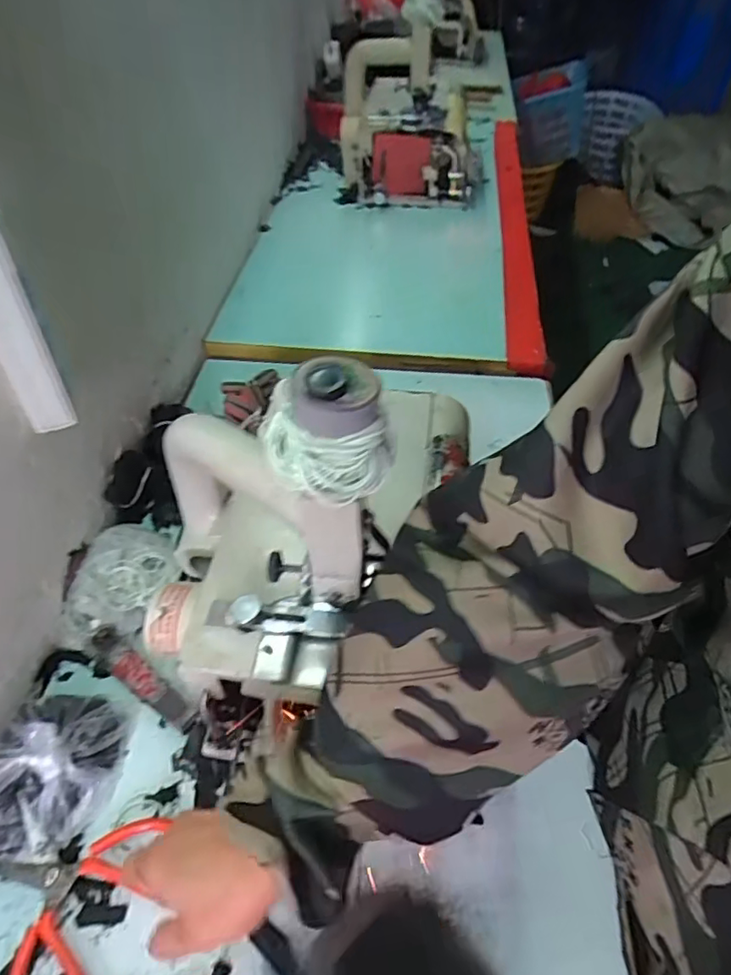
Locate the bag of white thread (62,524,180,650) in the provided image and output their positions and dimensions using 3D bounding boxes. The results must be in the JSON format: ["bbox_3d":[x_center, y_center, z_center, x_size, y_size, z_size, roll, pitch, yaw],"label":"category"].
[{"bbox_3d":[-0.267,0.093,0.620,0.114,0.048,0.127,-10,48,-10],"label":"bag of white thread"}]

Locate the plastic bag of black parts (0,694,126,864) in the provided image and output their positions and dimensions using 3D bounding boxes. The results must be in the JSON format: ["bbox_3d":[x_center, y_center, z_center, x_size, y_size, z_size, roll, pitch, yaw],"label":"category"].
[{"bbox_3d":[-0.275,0.236,0.483,0.101,0.077,0.142,10,48,9],"label":"plastic bag of black parts"}]

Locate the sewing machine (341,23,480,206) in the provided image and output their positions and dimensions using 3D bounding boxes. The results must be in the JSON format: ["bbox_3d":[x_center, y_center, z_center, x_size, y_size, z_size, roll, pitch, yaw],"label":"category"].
[{"bbox_3d":[0.099,-0.794,1.241,0.308,0.304,0.230,6,47,4],"label":"sewing machine"}]

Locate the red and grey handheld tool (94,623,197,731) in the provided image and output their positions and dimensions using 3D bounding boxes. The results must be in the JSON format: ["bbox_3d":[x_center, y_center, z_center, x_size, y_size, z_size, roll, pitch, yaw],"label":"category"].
[{"bbox_3d":[-0.220,0.190,0.562,0.143,0.023,0.025,32,54,26],"label":"red and grey handheld tool"}]

